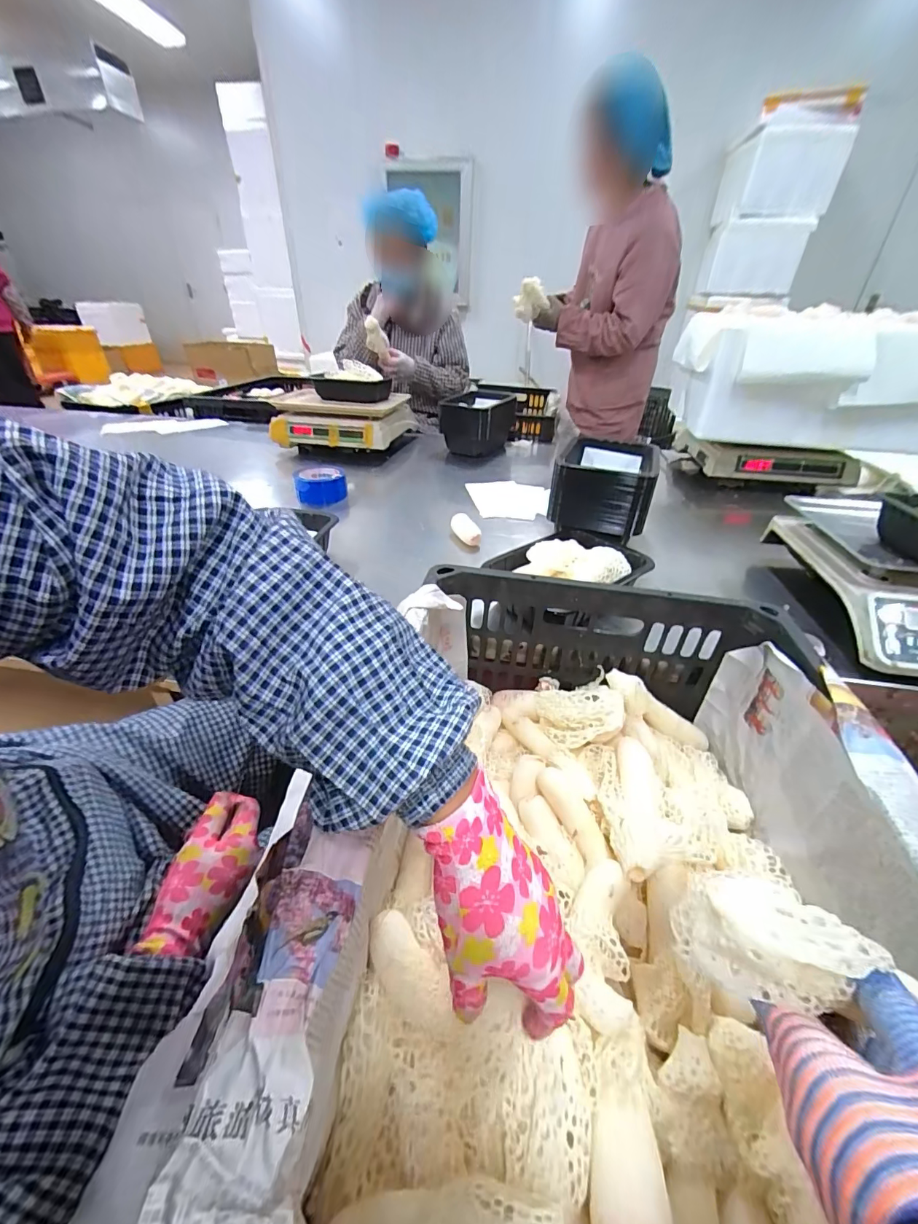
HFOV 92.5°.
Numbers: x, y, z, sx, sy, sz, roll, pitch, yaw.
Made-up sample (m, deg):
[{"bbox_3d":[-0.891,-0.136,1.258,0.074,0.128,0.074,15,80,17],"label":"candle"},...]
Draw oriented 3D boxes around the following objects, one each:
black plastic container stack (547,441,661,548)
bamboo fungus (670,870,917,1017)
[{"bbox_3d":[0.249,-0.219,0.769,0.153,0.104,0.235,12,37,15],"label":"black plastic container stack"},{"bbox_3d":[0.150,0.156,0.204,0.087,0.043,0.034,10,37,13],"label":"bamboo fungus"}]

